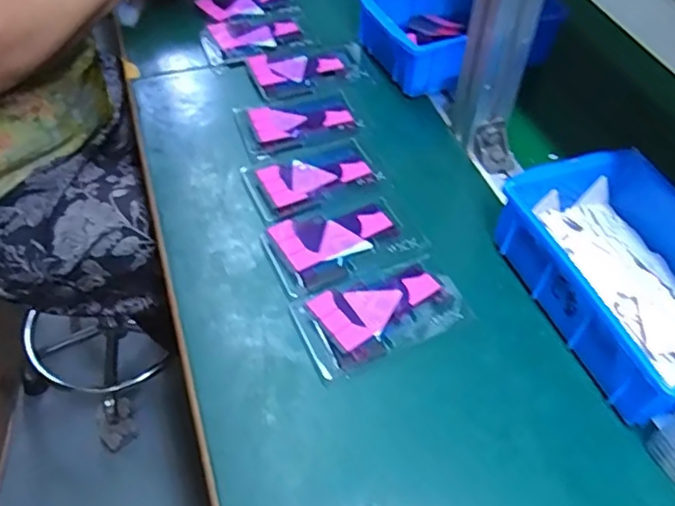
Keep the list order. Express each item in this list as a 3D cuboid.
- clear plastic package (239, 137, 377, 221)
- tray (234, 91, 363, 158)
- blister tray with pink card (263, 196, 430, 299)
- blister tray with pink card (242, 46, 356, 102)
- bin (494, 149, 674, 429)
[{"bbox_3d":[-0.025,-0.071,0.568,0.112,0.010,0.072,-18,54,-14],"label":"clear plastic package"},{"bbox_3d":[-0.039,-0.133,0.613,0.113,0.009,0.071,-15,54,-12],"label":"tray"},{"bbox_3d":[0.006,-0.011,0.518,0.123,0.007,0.071,-19,55,-15],"label":"blister tray with pink card"},{"bbox_3d":[-0.037,-0.200,0.666,0.112,0.007,0.071,-18,54,-14],"label":"blister tray with pink card"},{"bbox_3d":[0.229,0.017,0.465,0.144,0.059,0.206,-18,54,-14],"label":"bin"}]

